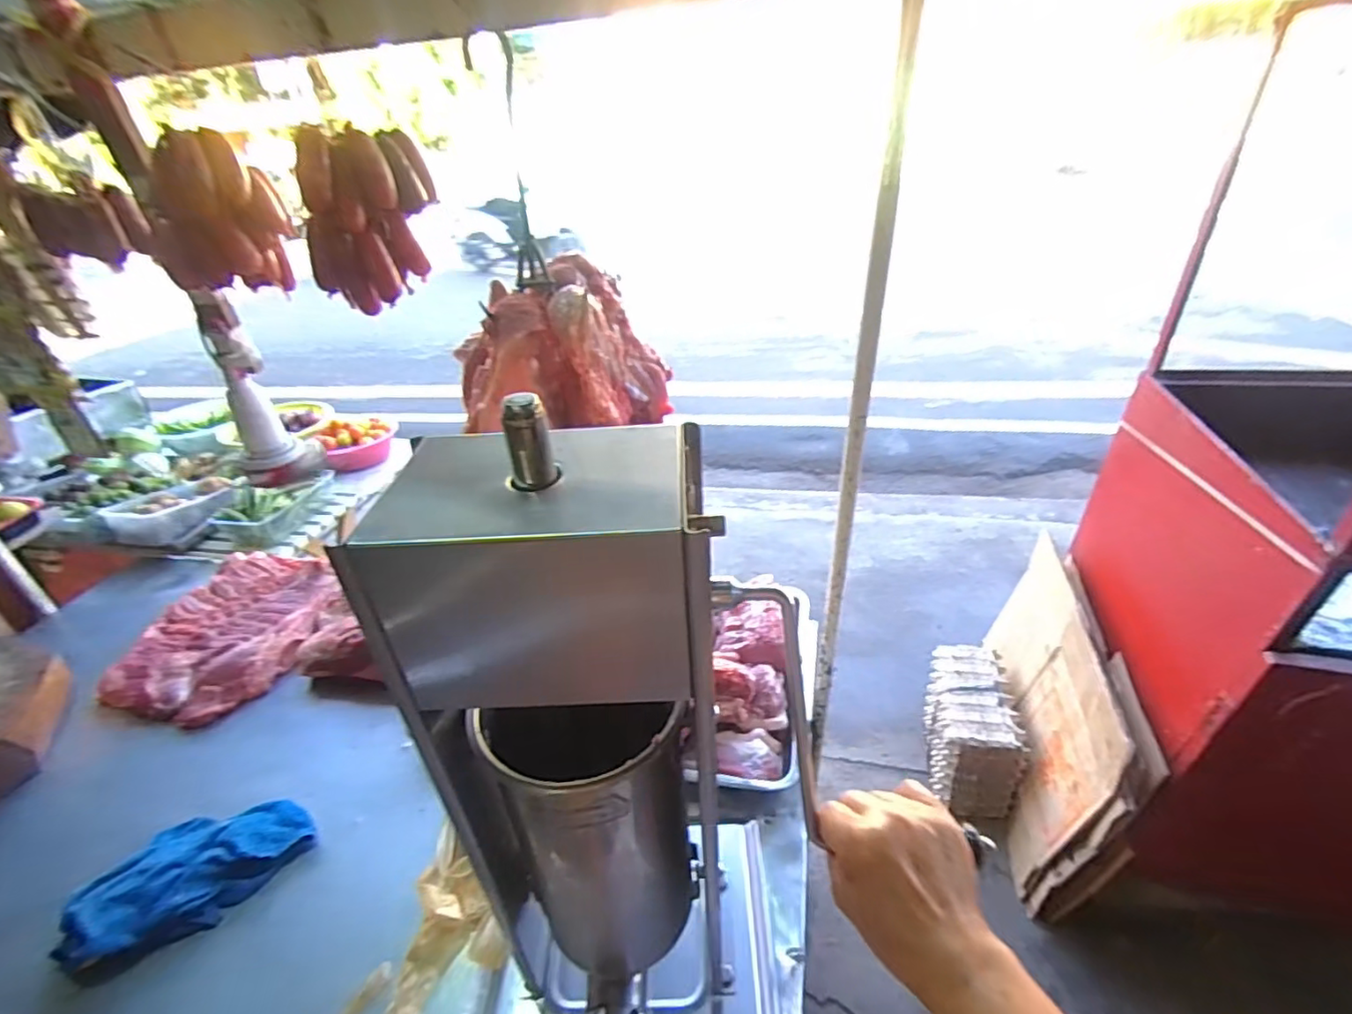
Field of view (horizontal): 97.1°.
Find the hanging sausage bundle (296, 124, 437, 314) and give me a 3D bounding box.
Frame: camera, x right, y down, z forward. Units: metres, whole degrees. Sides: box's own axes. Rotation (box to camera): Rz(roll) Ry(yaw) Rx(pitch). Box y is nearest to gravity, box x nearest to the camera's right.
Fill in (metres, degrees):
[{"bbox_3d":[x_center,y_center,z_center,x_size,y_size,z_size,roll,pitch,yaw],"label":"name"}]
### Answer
[{"bbox_3d":[-0.313,-0.291,0.609,0.082,0.147,0.114,13,38,24],"label":"hanging sausage bundle"}]

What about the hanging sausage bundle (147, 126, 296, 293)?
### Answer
[{"bbox_3d":[-0.483,-0.304,0.630,0.122,0.151,0.073,-26,40,-28],"label":"hanging sausage bundle"}]

